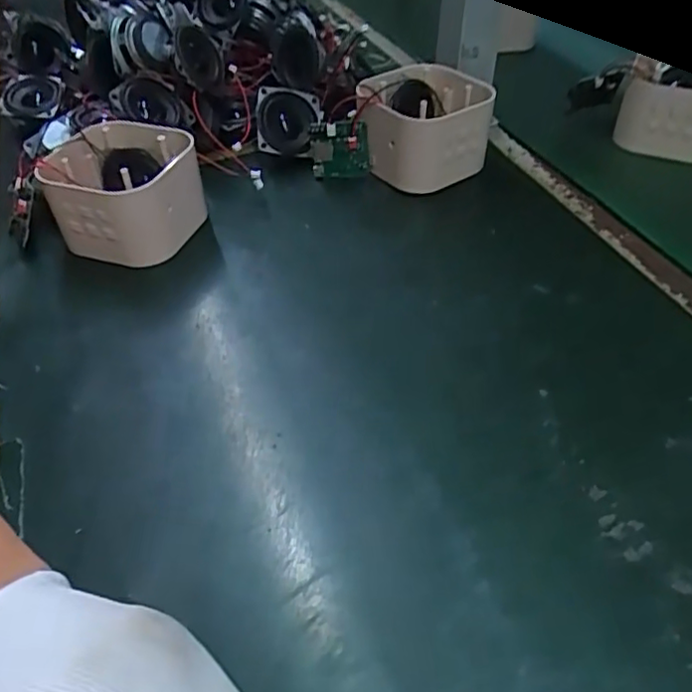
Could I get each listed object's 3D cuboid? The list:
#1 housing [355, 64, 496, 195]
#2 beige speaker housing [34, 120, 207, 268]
[{"bbox_3d":[0.063,-0.166,0.483,0.095,0.067,0.070,-20,48,-17],"label":"housing"},{"bbox_3d":[-0.152,-0.106,0.439,0.100,0.066,0.088,13,47,15],"label":"beige speaker housing"}]

